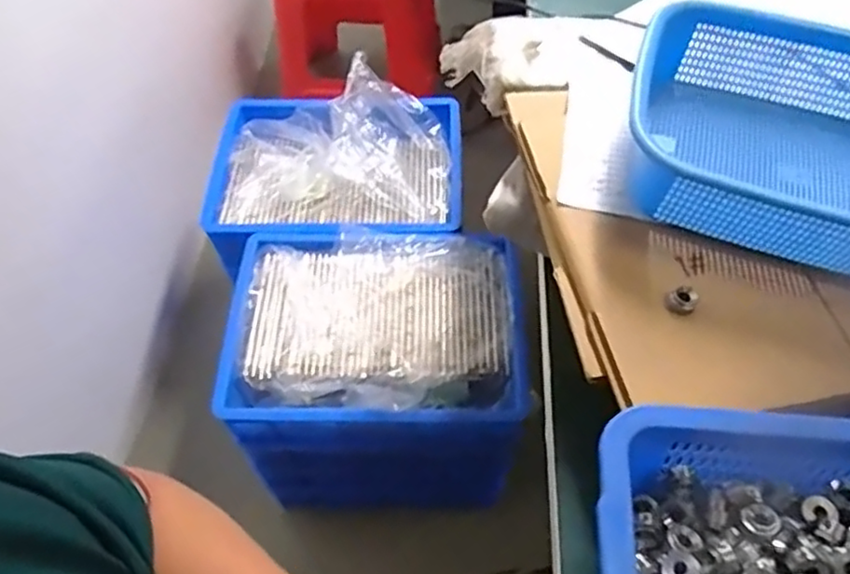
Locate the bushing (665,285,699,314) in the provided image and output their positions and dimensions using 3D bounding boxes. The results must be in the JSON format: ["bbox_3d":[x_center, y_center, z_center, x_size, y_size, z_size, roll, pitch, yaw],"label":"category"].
[{"bbox_3d":[0.175,0.008,0.444,0.018,0.015,0.015,30,61,19],"label":"bushing"}]

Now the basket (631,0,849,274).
[{"bbox_3d":[0.298,-0.108,0.489,0.286,0.078,0.200,16,57,11],"label":"basket"}]

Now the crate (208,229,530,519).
[{"bbox_3d":[-0.069,0.157,1.072,0.395,0.435,0.300,-1,55,0],"label":"crate"}]

